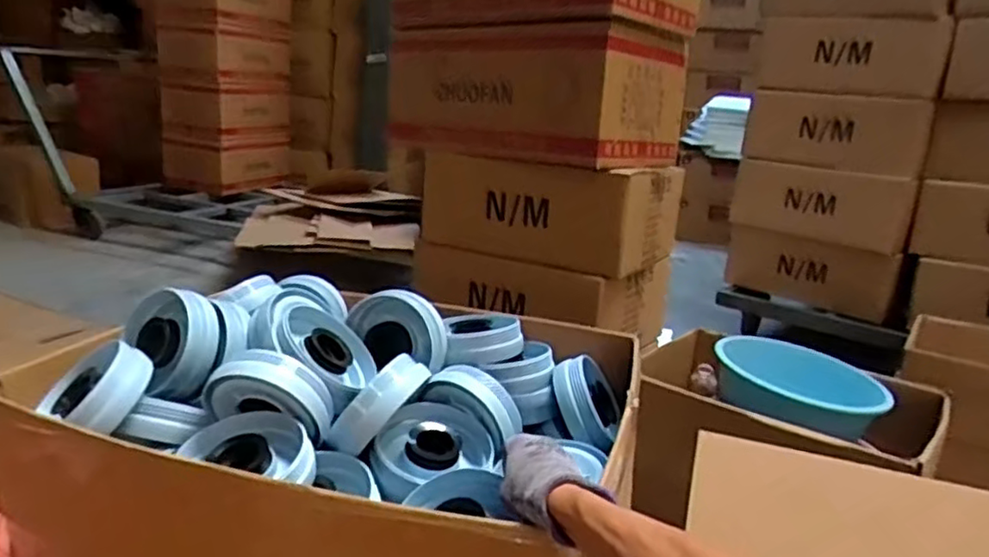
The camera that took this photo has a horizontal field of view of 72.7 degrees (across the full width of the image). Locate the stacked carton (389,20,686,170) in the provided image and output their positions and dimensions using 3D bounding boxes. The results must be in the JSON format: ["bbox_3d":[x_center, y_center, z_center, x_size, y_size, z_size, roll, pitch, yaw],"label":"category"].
[{"bbox_3d":[0.114,-0.524,1.894,0.698,0.327,0.446,17,18,35],"label":"stacked carton"}]

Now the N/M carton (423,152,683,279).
[{"bbox_3d":[0.156,-0.212,1.911,0.599,0.256,0.393,15,17,30],"label":"N/M carton"}]

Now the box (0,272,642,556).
[{"bbox_3d":[-0.157,0.186,0.808,0.590,0.317,0.487,10,15,14],"label":"box"}]

